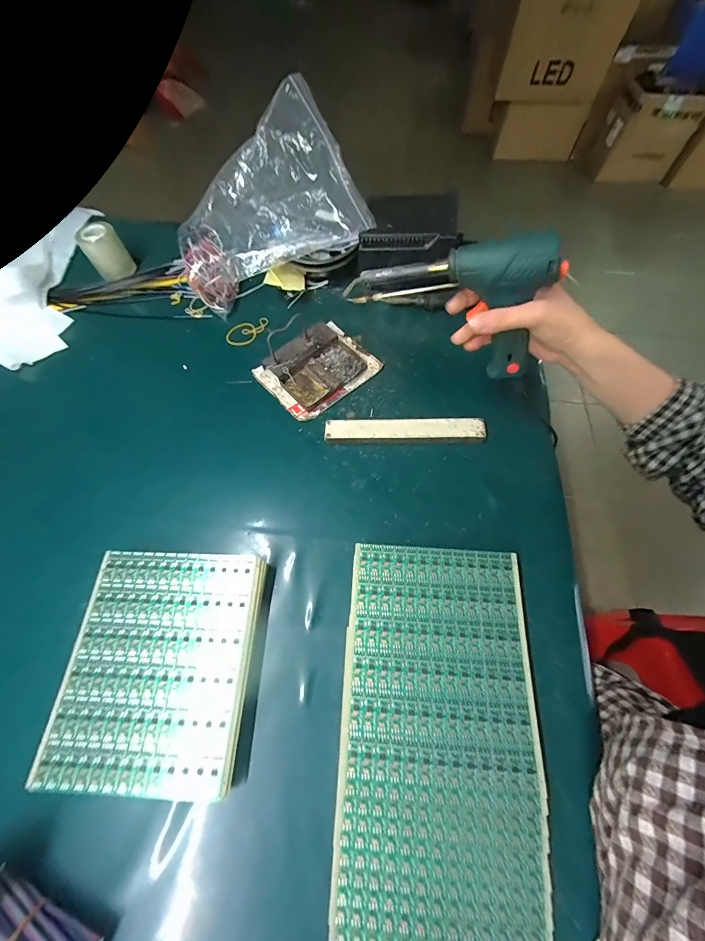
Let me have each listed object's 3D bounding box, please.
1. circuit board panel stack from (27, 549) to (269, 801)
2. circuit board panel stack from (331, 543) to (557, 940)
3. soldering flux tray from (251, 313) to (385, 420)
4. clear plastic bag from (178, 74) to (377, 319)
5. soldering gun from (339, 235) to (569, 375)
[{"bbox_3d":[-0.181,0.181,0.337,0.168,0.030,0.195,2,66,1],"label":"circuit board panel stack"},{"bbox_3d":[0.075,0.221,0.315,0.161,0.032,0.293,3,66,2],"label":"circuit board panel stack"},{"bbox_3d":[-0.055,-0.156,0.495,0.145,0.028,0.136,-38,71,-15],"label":"soldering flux tray"},{"bbox_3d":[-0.135,-0.376,0.516,0.264,0.165,0.204,-27,68,-11],"label":"clear plastic bag"},{"bbox_3d":[0.093,-0.169,0.348,0.191,0.130,0.030,14,67,7],"label":"soldering gun"}]

